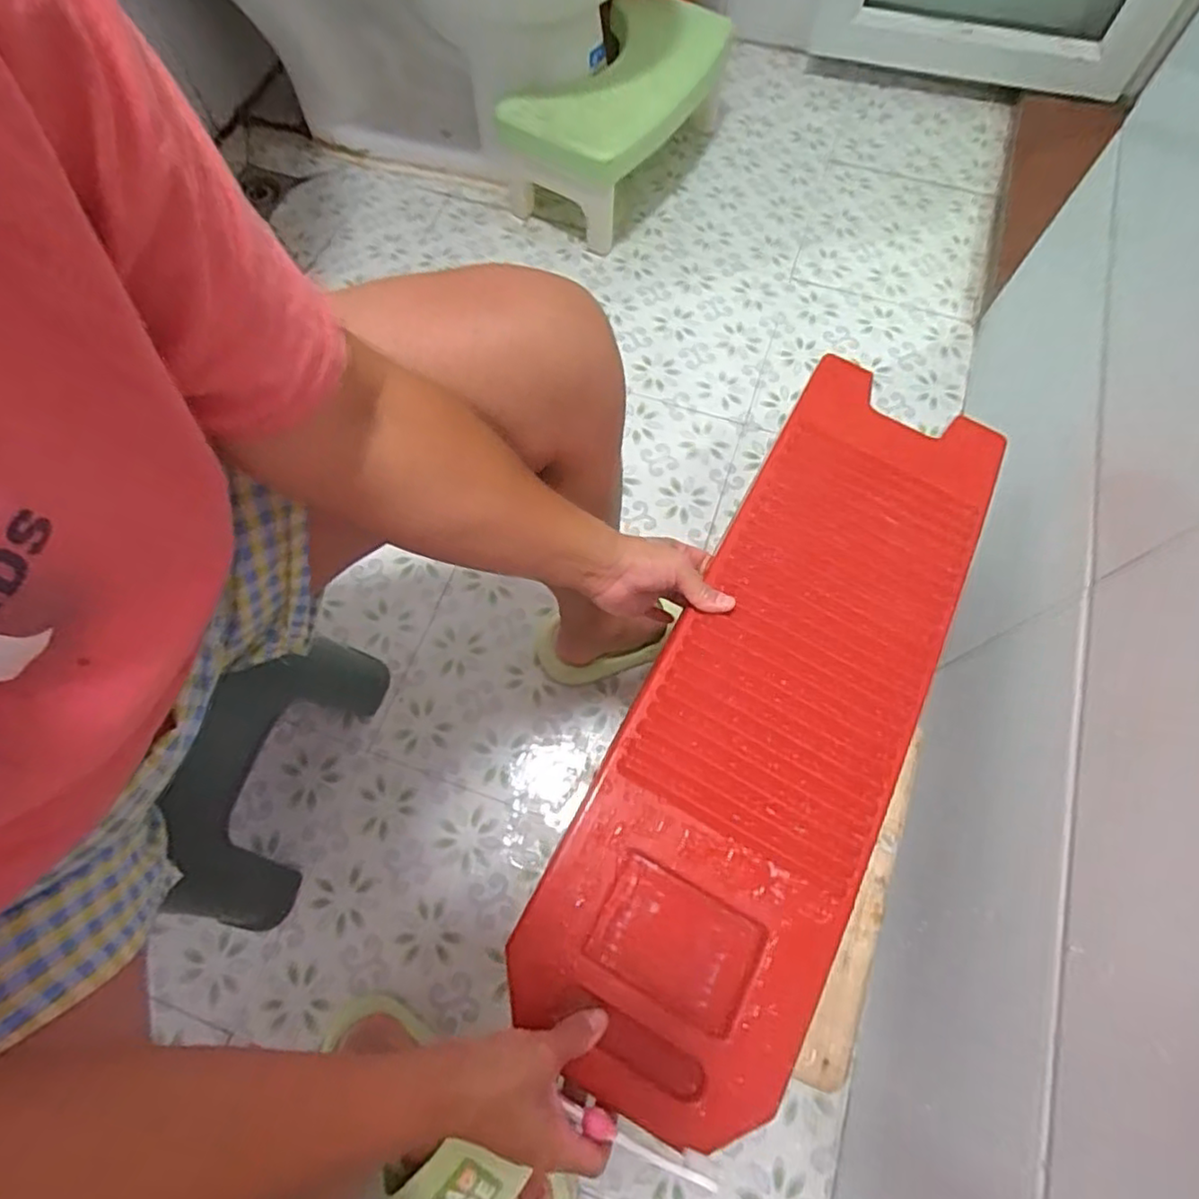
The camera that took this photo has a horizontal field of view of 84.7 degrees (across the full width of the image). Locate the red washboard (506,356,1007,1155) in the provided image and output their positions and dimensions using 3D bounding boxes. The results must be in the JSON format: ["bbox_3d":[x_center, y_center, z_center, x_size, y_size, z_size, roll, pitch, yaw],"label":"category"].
[{"bbox_3d":[0.149,0.062,0.514,0.196,0.030,0.610,26,70,12],"label":"red washboard"}]

